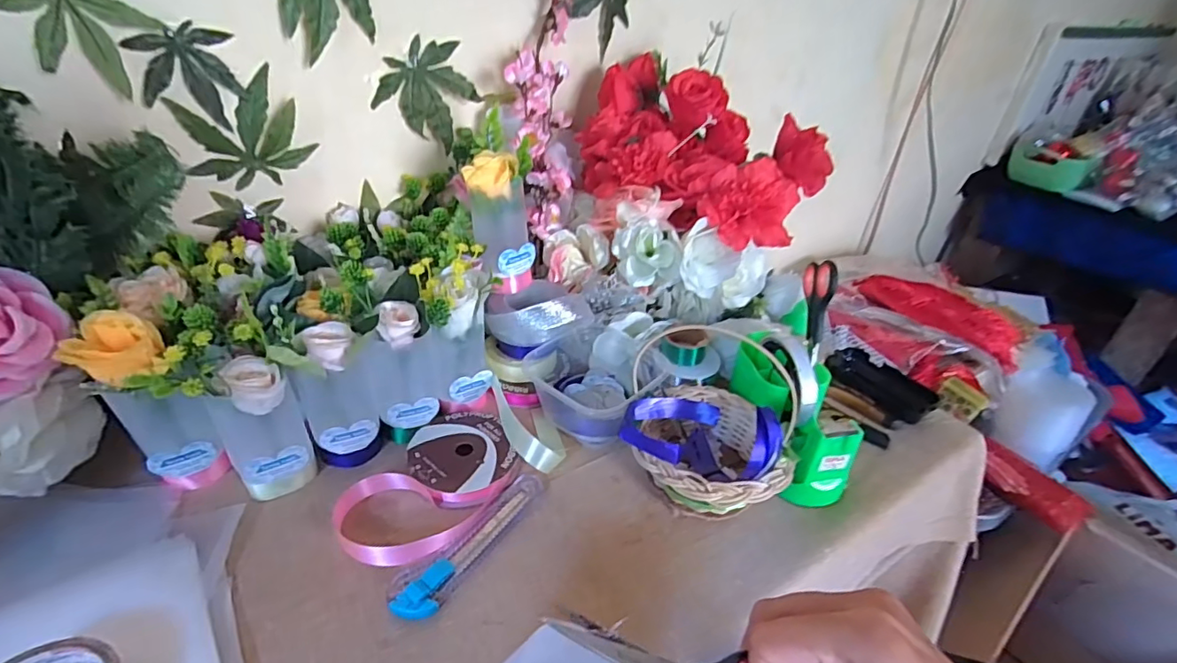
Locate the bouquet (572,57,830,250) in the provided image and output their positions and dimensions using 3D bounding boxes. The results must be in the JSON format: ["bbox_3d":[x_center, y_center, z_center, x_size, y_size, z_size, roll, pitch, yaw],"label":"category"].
[{"bbox_3d":[0.119,-0.202,0.595,0.256,0.129,0.150,23,37,26],"label":"bouquet"}]

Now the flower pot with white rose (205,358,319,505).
[{"bbox_3d":[-0.255,0.077,0.429,0.054,0.113,0.042,-19,40,-32],"label":"flower pot with white rose"}]

